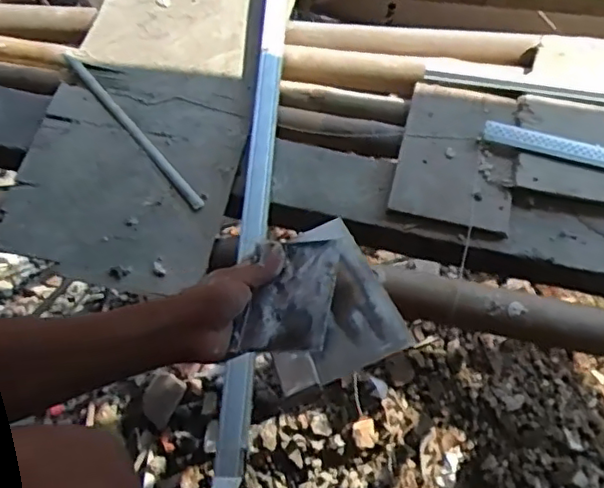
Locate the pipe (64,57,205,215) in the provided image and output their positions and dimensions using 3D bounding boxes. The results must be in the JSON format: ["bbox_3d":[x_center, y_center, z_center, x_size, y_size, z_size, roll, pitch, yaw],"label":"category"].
[{"bbox_3d":[-0.270,-0.185,0.949,0.018,0.012,0.383,-34,68,-20],"label":"pipe"}]

